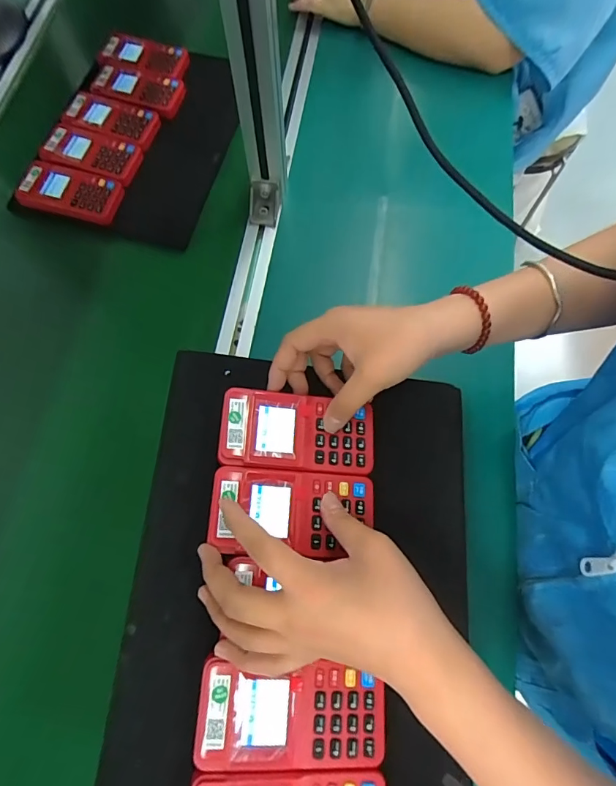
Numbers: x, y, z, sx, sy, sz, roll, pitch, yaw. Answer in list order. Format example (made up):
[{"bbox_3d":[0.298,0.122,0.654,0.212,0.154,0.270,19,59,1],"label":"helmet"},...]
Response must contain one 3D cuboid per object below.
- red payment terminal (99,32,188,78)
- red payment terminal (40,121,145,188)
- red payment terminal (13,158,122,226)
[{"bbox_3d":[-0.236,-0.495,0.621,0.124,0.016,0.067,13,75,4],"label":"red payment terminal"},{"bbox_3d":[-0.284,-0.318,0.558,0.115,0.021,0.069,16,75,5],"label":"red payment terminal"},{"bbox_3d":[-0.301,-0.256,0.536,0.124,0.016,0.062,15,75,5],"label":"red payment terminal"}]

